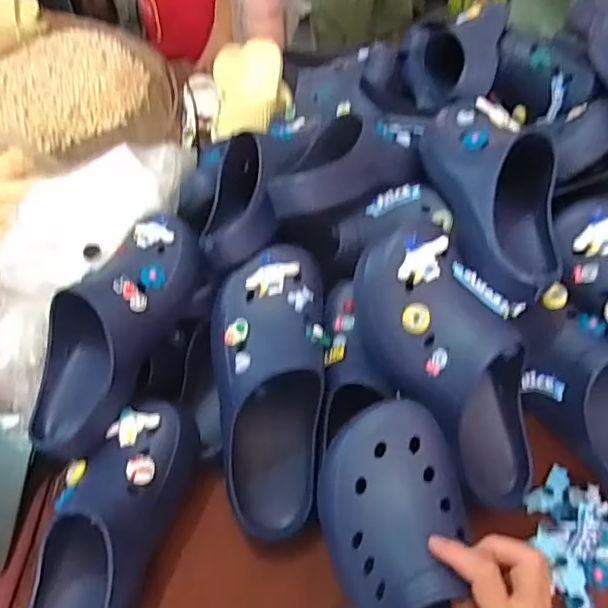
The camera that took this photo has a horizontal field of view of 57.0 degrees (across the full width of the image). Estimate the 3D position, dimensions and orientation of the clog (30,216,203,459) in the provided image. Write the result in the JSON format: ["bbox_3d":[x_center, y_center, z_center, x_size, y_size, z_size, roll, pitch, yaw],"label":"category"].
[{"bbox_3d":[-0.206,0.022,0.601,0.122,0.098,0.275,25,76,24],"label":"clog"}]

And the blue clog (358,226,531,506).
[{"bbox_3d":[0.148,0.062,0.532,0.117,0.098,0.284,-29,93,-18],"label":"blue clog"}]

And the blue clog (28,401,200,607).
[{"bbox_3d":[-0.190,0.210,0.526,0.105,0.096,0.262,12,66,15],"label":"blue clog"}]

